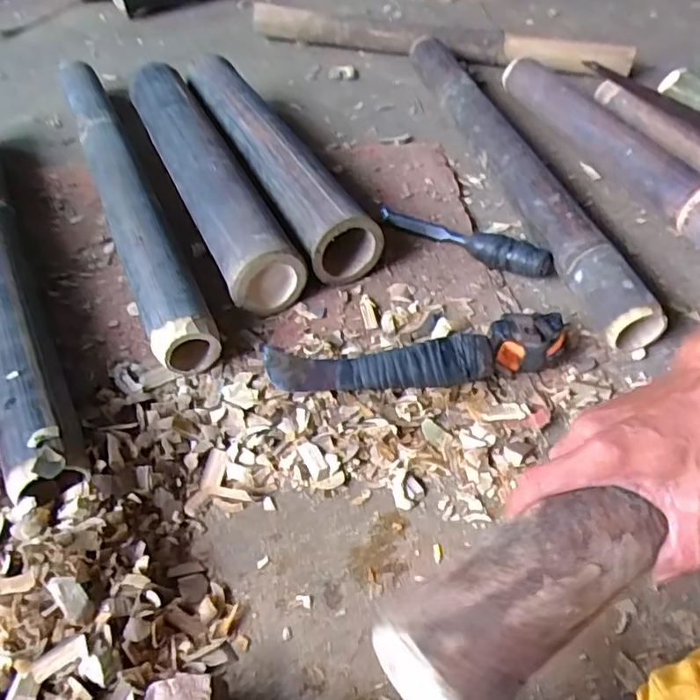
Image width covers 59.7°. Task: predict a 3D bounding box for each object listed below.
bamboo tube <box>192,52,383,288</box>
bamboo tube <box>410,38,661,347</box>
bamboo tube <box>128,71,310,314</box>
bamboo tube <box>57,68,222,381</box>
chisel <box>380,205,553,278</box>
[{"bbox_3d":[-0.102,-0.259,0.775,0.087,0.085,0.472,-19,52,-17],"label":"bamboo tube"},{"bbox_3d":[0.195,-0.250,0.788,0.052,0.066,0.650,-11,50,-10],"label":"bamboo tube"},{"bbox_3d":[-0.177,-0.220,0.730,0.079,0.076,0.465,-19,52,-17],"label":"bamboo tube"},{"bbox_3d":[-0.282,-0.216,0.744,0.066,0.061,0.647,-19,52,-17],"label":"bamboo tube"},{"bbox_3d":[0.127,-0.133,0.700,0.211,0.035,0.032,25,53,20],"label":"chisel"}]

